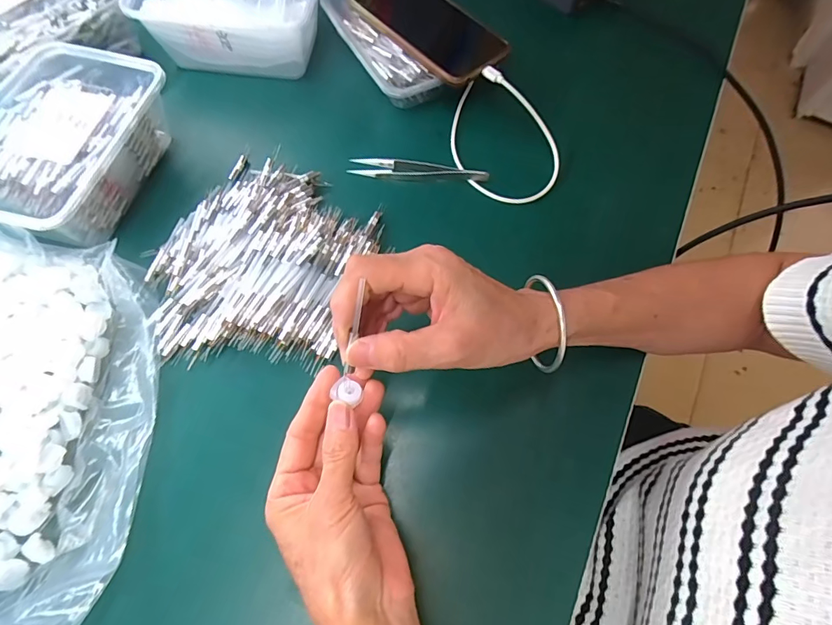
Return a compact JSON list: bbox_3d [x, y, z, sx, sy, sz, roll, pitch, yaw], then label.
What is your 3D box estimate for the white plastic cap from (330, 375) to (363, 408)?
[{"bbox_3d":[-0.040,0.046,0.264,0.016,0.004,0.014,34,69,11],"label":"white plastic cap"}]

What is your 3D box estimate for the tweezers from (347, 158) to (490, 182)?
[{"bbox_3d":[0.002,-0.128,0.404,0.122,0.015,0.019,7,66,0],"label":"tweezers"}]

